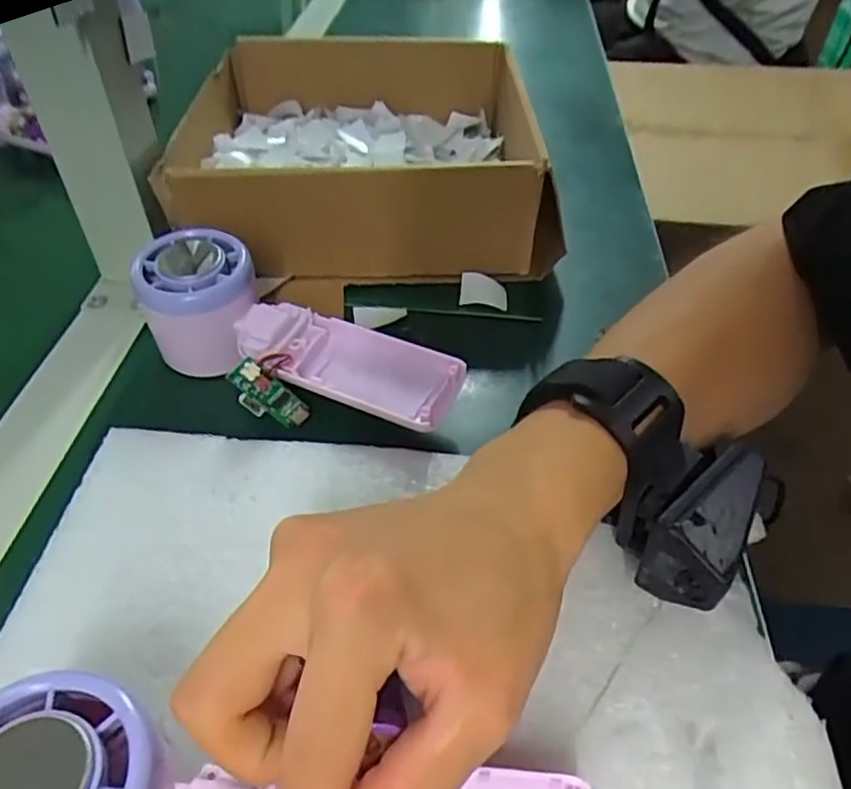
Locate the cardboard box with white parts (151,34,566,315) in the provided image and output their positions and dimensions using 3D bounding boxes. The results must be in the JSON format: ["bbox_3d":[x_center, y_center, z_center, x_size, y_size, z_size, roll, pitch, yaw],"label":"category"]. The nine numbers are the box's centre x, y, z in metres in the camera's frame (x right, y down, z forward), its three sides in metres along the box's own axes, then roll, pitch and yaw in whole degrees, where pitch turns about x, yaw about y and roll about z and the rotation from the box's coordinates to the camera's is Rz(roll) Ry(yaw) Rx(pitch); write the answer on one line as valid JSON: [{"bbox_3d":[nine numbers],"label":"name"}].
[{"bbox_3d":[-0.042,-0.170,0.453,0.221,0.073,0.251,-4,45,-3],"label":"cardboard box with white parts"}]

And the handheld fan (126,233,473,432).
[{"bbox_3d":[-0.068,-0.020,0.323,0.166,0.051,0.070,24,48,3],"label":"handheld fan"}]

